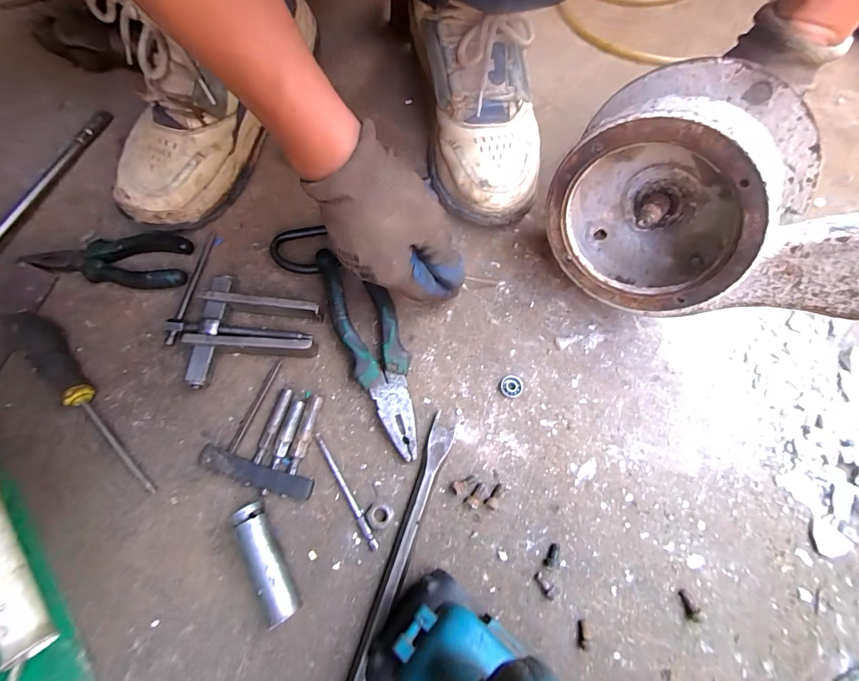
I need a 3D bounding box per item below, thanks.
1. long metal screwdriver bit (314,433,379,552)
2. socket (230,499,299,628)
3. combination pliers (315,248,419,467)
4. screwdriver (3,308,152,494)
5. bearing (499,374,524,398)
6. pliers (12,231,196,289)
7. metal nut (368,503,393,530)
[{"bbox_3d":[-0.067,0.118,0.320,0.007,0.006,0.099,-30,75,-11],"label":"long metal screwdriver bit"},{"bbox_3d":[-0.118,0.159,0.295,0.024,0.025,0.080,-23,74,-9],"label":"socket"},{"bbox_3d":[-0.046,0.007,0.347,0.050,0.029,0.186,-17,73,-7],"label":"combination pliers"},{"bbox_3d":[-0.282,0.043,0.330,0.199,0.022,0.026,43,76,12],"label":"screwdriver"},{"bbox_3d":[0.071,0.040,0.350,0.019,0.006,0.019,1,72,-2],"label":"bearing"},{"bbox_3d":[-0.295,-0.075,0.375,0.140,0.019,0.052,3,72,-1],"label":"pliers"},{"bbox_3d":[-0.038,0.135,0.313,0.016,0.009,0.019,41,75,11],"label":"metal nut"}]

